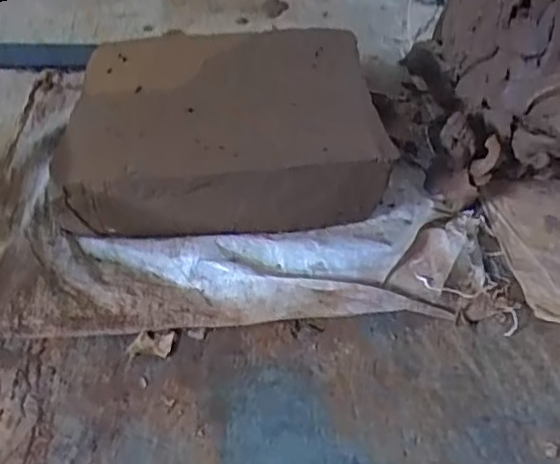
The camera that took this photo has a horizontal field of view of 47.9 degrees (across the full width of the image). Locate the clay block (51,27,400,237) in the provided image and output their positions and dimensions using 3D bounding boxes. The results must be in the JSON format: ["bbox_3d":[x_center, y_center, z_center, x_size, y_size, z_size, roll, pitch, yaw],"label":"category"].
[{"bbox_3d":[-0.061,-0.121,0.734,0.340,0.113,0.279,1,45,-6],"label":"clay block"}]

